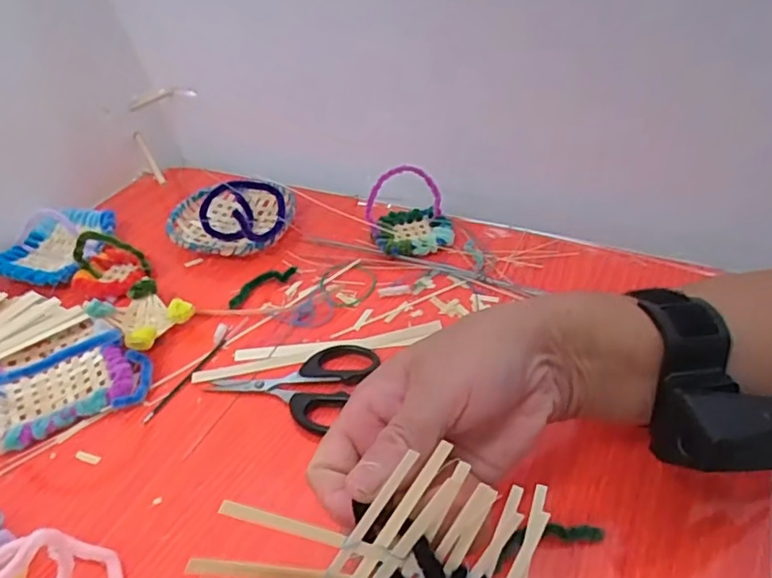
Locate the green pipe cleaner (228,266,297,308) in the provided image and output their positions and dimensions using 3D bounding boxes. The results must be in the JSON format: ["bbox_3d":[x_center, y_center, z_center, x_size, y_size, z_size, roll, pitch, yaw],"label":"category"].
[{"bbox_3d":[-0.100,-0.004,0.467,0.061,0.007,0.018,-33,47,-30],"label":"green pipe cleaner"}]

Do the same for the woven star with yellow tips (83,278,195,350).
[{"bbox_3d":[-0.178,0.019,0.431,0.065,0.026,0.052,22,46,29],"label":"woven star with yellow tips"}]

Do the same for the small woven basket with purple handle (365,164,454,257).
[{"bbox_3d":[0.019,-0.067,0.483,0.071,0.060,0.057,1,40,7],"label":"small woven basket with purple handle"}]

